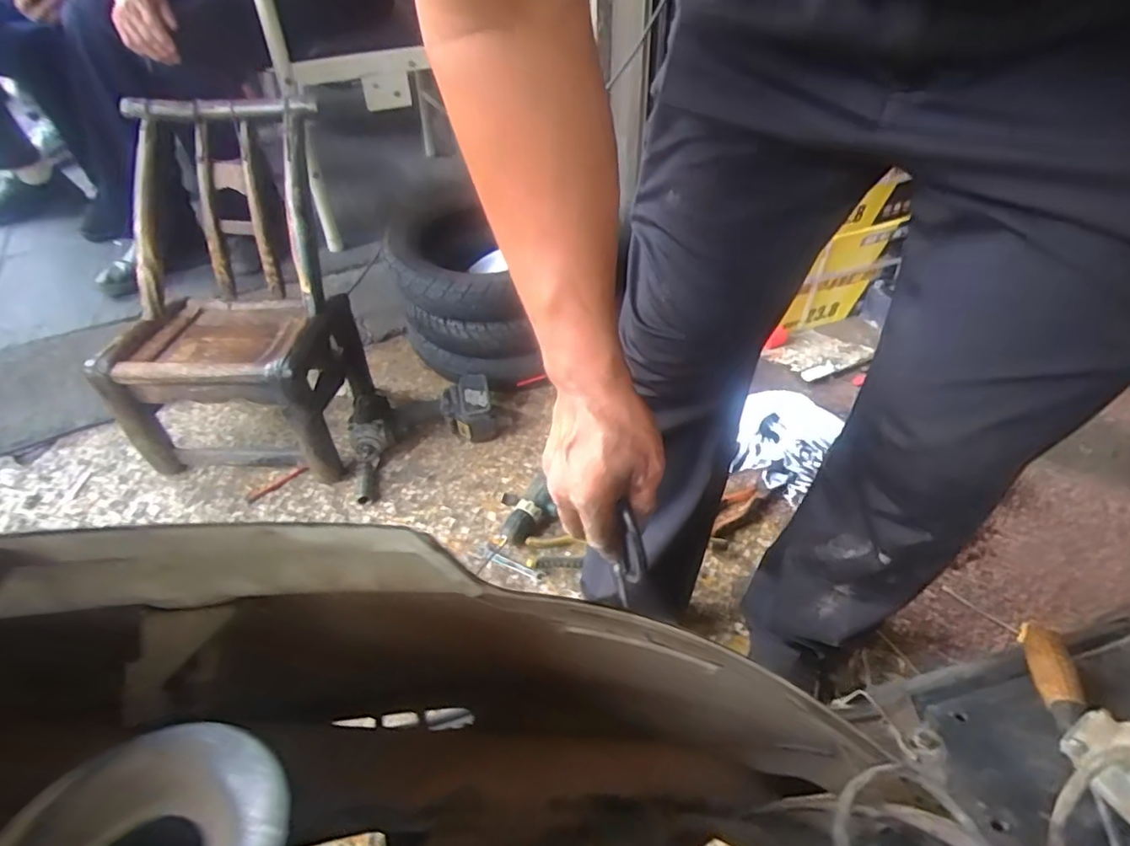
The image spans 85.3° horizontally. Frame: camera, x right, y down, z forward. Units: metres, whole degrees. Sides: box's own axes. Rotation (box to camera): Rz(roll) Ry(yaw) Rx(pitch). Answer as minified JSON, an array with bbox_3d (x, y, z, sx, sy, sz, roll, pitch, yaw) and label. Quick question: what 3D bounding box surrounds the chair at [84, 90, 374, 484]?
[{"bbox_3d":[-0.565,-0.231,1.049,0.362,0.489,0.498,-6,42,-5],"label":"chair"}]

